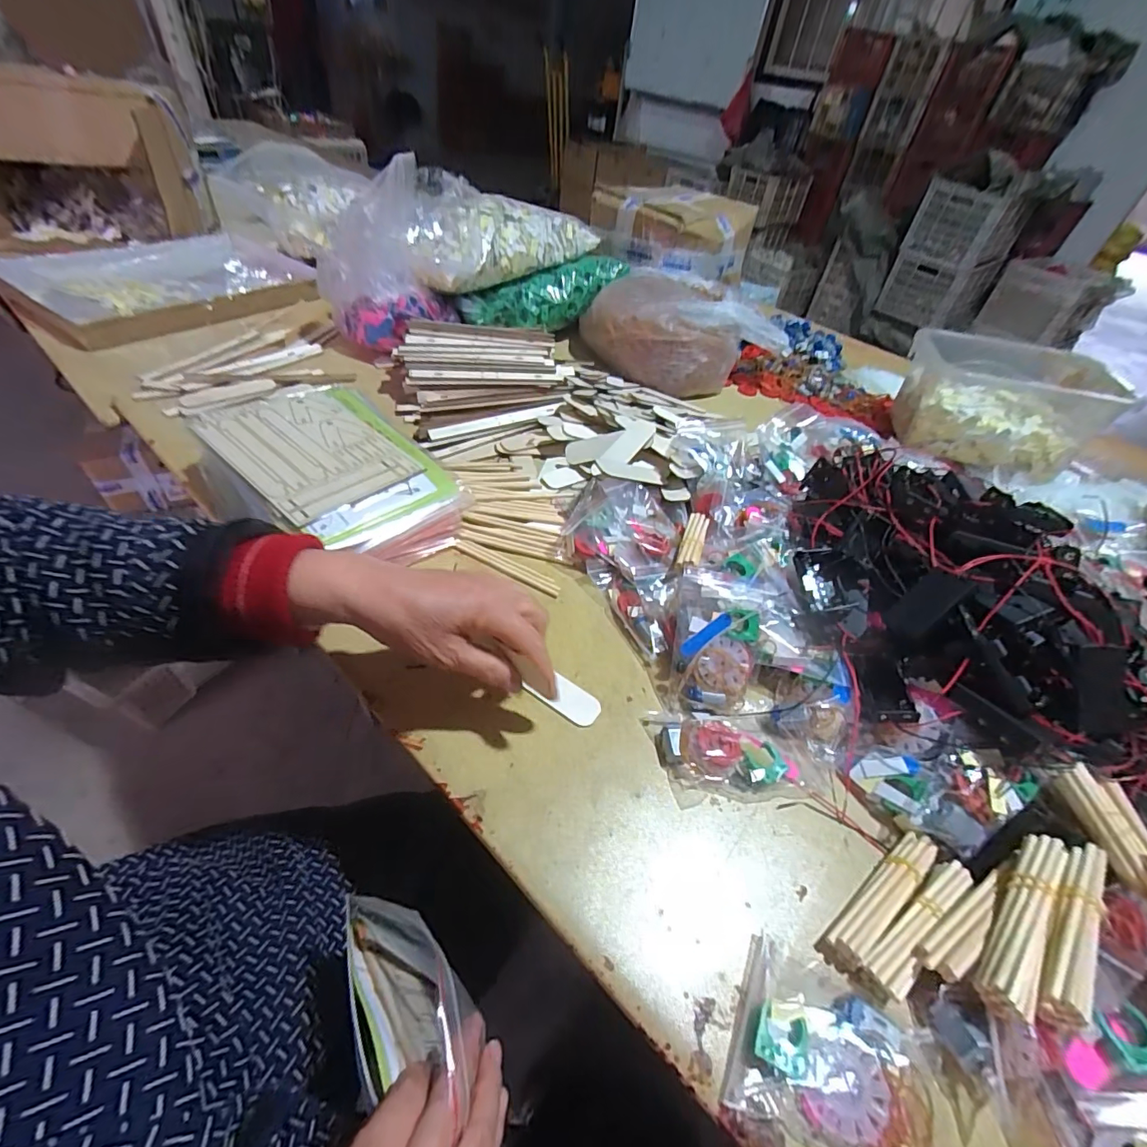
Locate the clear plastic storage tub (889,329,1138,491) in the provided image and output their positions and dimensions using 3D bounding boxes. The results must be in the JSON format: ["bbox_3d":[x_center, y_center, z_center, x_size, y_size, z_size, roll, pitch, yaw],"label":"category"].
[{"bbox_3d":[0.595,-0.242,0.712,0.232,0.108,0.180,18,46,8],"label":"clear plastic storage tub"}]

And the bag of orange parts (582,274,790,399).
[{"bbox_3d":[0.186,-0.415,0.852,0.303,0.107,0.229,-17,52,-24],"label":"bag of orange parts"}]

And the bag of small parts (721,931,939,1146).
[{"bbox_3d":[0.137,0.254,0.259,0.098,0.017,0.076,25,48,14],"label":"bag of small parts"}]

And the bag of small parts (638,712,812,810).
[{"bbox_3d":[0.117,0.131,0.374,0.110,0.017,0.070,0,47,-9],"label":"bag of small parts"}]

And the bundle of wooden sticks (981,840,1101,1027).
[{"bbox_3d":[0.267,0.201,0.288,0.037,0.031,0.114,37,52,24],"label":"bundle of wooden sticks"}]

